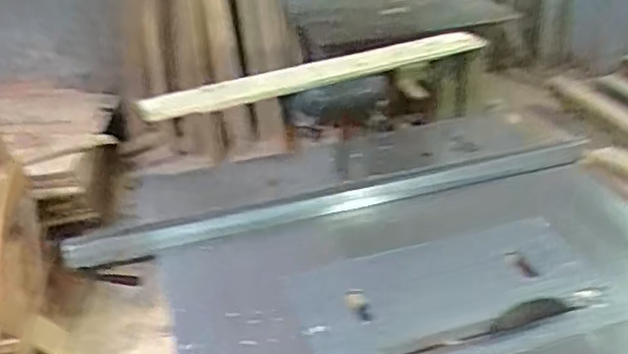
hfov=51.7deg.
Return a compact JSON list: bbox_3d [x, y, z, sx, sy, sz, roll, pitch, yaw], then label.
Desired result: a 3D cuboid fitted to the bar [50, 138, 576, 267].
[{"bbox_3d":[0.034,0.054,1.238,0.991,0.085,0.066,-10,32,-6],"label":"bar"}]

